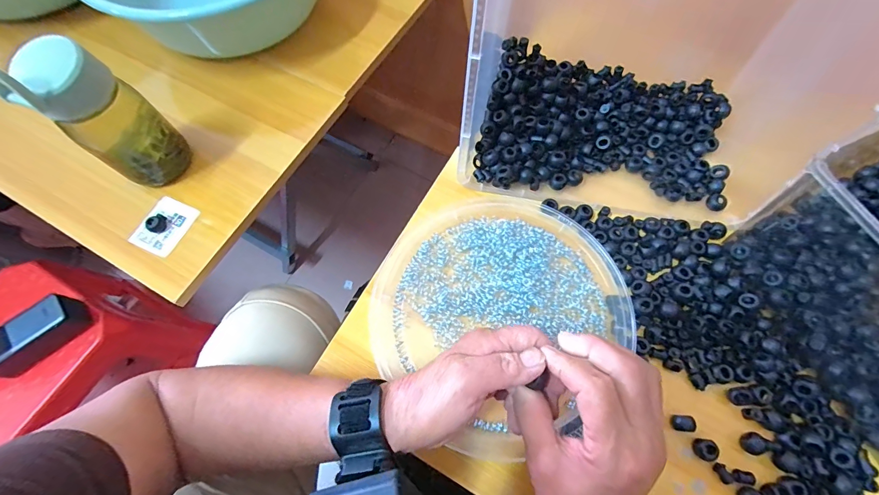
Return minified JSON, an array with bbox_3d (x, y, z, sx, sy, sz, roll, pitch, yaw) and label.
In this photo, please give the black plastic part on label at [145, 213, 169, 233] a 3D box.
[{"bbox_3d":[-0.297,-0.025,0.390,0.013,0.018,0.020,22,71,9],"label":"black plastic part on label"}]

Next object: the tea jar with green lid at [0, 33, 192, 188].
[{"bbox_3d":[-0.311,-0.121,0.349,0.058,0.144,0.075,31,73,11],"label":"tea jar with green lid"}]

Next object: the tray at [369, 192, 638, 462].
[{"bbox_3d":[0.055,0.051,0.352,0.220,0.015,0.224,0,69,1],"label":"tray"}]

